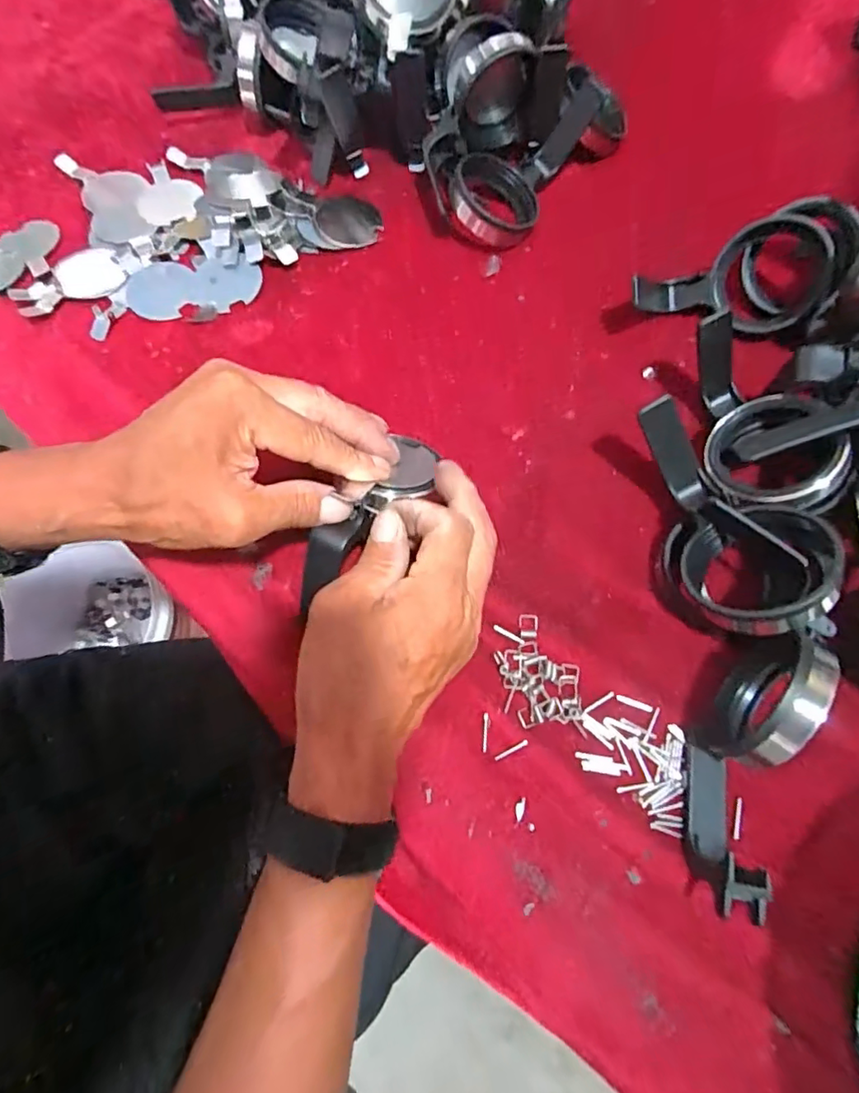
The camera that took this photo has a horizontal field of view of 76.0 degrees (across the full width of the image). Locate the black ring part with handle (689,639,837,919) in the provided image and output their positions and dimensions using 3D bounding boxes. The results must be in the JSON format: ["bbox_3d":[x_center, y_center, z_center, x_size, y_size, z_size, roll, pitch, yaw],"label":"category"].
[{"bbox_3d":[0.157,0.107,0.269,0.033,0.063,0.126,20,72,9],"label":"black ring part with handle"}]

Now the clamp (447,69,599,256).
[{"bbox_3d":[0.081,-0.306,0.446,0.073,0.047,0.147,43,90,16],"label":"clamp"}]

